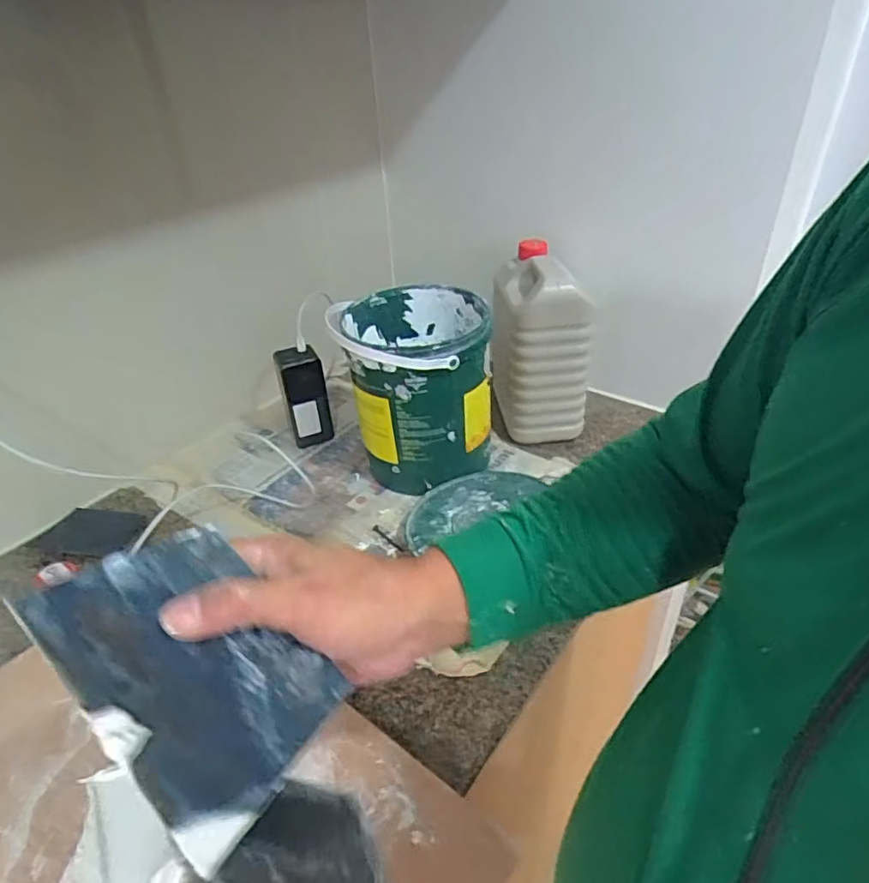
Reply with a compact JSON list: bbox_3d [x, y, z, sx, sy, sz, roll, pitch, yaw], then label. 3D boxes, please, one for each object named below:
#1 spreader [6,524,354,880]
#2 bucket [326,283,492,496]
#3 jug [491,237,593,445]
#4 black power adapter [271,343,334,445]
[{"bbox_3d":[-0.111,0.102,0.278,0.139,0.008,0.096,42,37,17],"label":"spreader"},{"bbox_3d":[-0.022,-0.058,0.721,0.164,0.210,0.175,-2,35,1],"label":"bucket"},{"bbox_3d":[0.142,-0.134,0.823,0.106,0.226,0.156,-6,36,-5],"label":"jug"},{"bbox_3d":[-0.175,-0.058,0.795,0.059,0.135,0.046,-13,37,-14],"label":"black power adapter"}]

